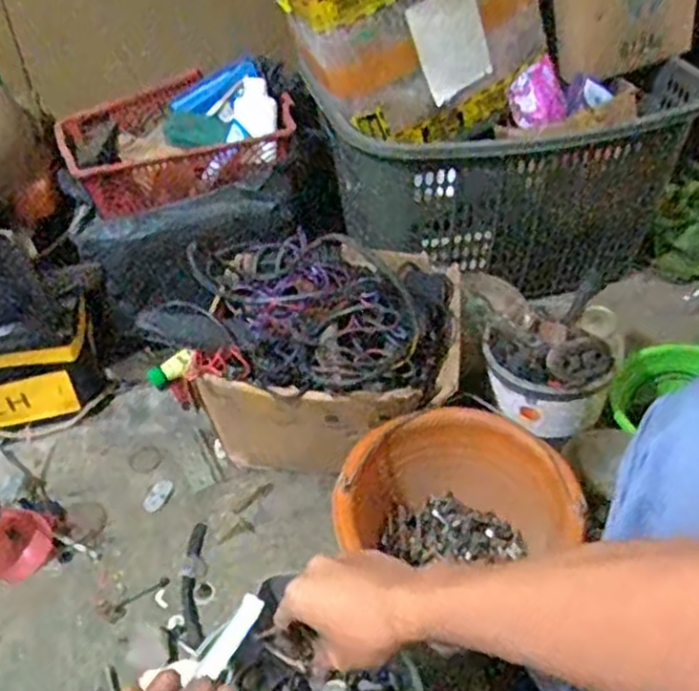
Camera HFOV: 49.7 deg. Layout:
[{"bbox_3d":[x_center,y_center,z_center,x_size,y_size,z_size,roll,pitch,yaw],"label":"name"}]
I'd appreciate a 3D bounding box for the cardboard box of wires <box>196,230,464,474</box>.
[{"bbox_3d":[-0.026,0.025,0.953,0.316,0.234,0.251,3,41,7],"label":"cardboard box of wires"}]

